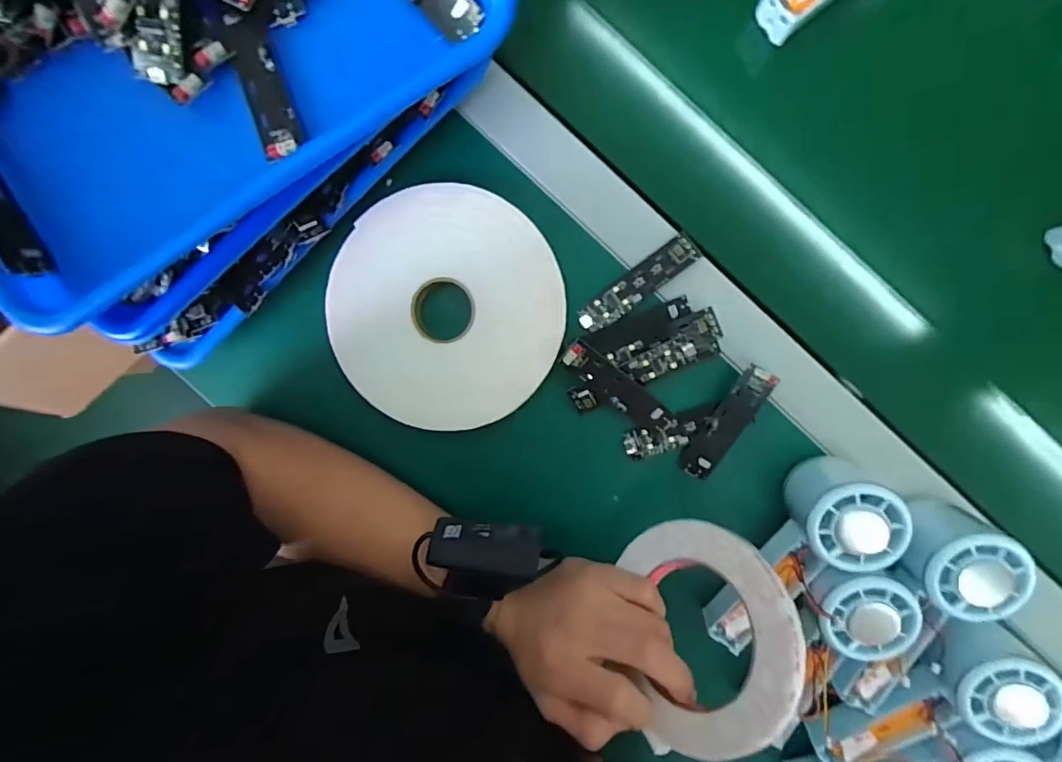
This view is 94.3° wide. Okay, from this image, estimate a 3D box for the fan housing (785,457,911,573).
[{"bbox_3d":[0.202,0.085,0.327,0.053,0.064,0.055,1,97,5],"label":"fan housing"}]

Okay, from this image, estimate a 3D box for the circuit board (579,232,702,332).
[{"bbox_3d":[0.075,-0.068,0.349,0.093,0.013,0.022,-37,92,8],"label":"circuit board"}]

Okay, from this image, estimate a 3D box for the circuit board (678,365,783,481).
[{"bbox_3d":[0.139,0.031,0.347,0.026,0.007,0.089,29,111,1],"label":"circuit board"}]

